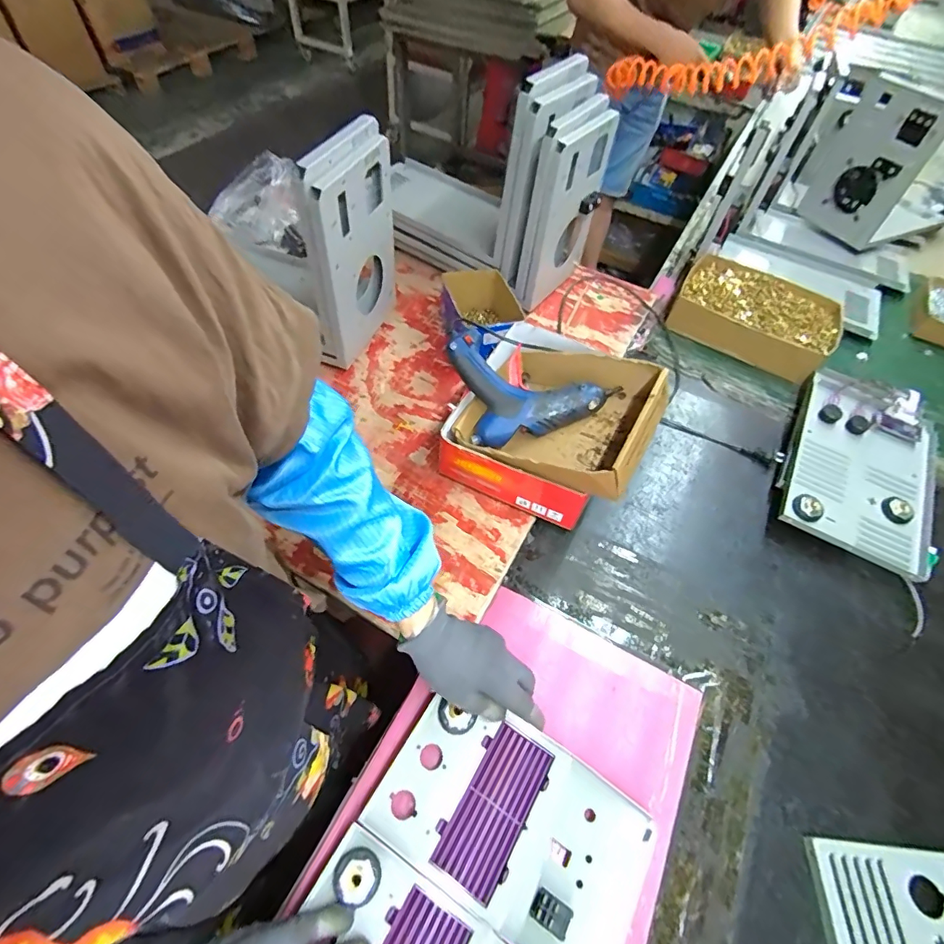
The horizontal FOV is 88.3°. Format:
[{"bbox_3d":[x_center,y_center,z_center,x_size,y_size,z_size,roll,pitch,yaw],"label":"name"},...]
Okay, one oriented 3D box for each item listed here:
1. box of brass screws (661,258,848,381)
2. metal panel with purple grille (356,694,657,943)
[{"bbox_3d":[0.511,-0.285,0.886,0.269,0.077,0.207,32,59,17],"label":"box of brass screws"},{"bbox_3d":[0.036,0.318,0.446,0.233,0.024,0.146,27,55,15],"label":"metal panel with purple grille"}]

